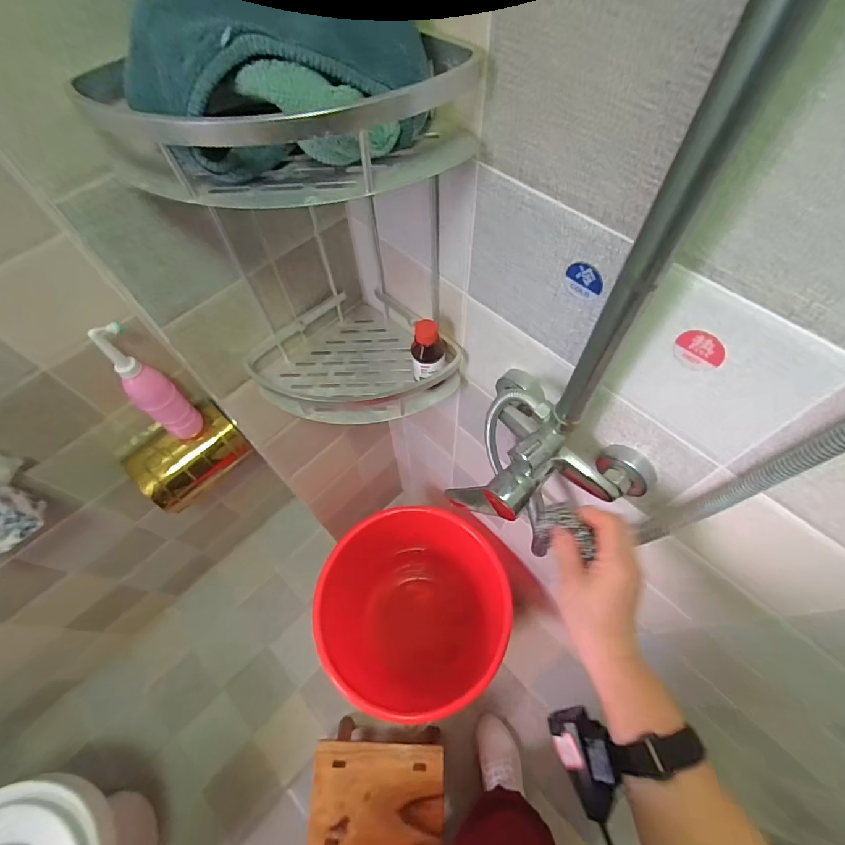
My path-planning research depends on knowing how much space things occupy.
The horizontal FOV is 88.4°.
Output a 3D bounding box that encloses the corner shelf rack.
[{"bbox_3d":[-0.098,-0.155,0.468,0.220,0.370,0.203,-38,66,-16],"label":"corner shelf rack"}]

